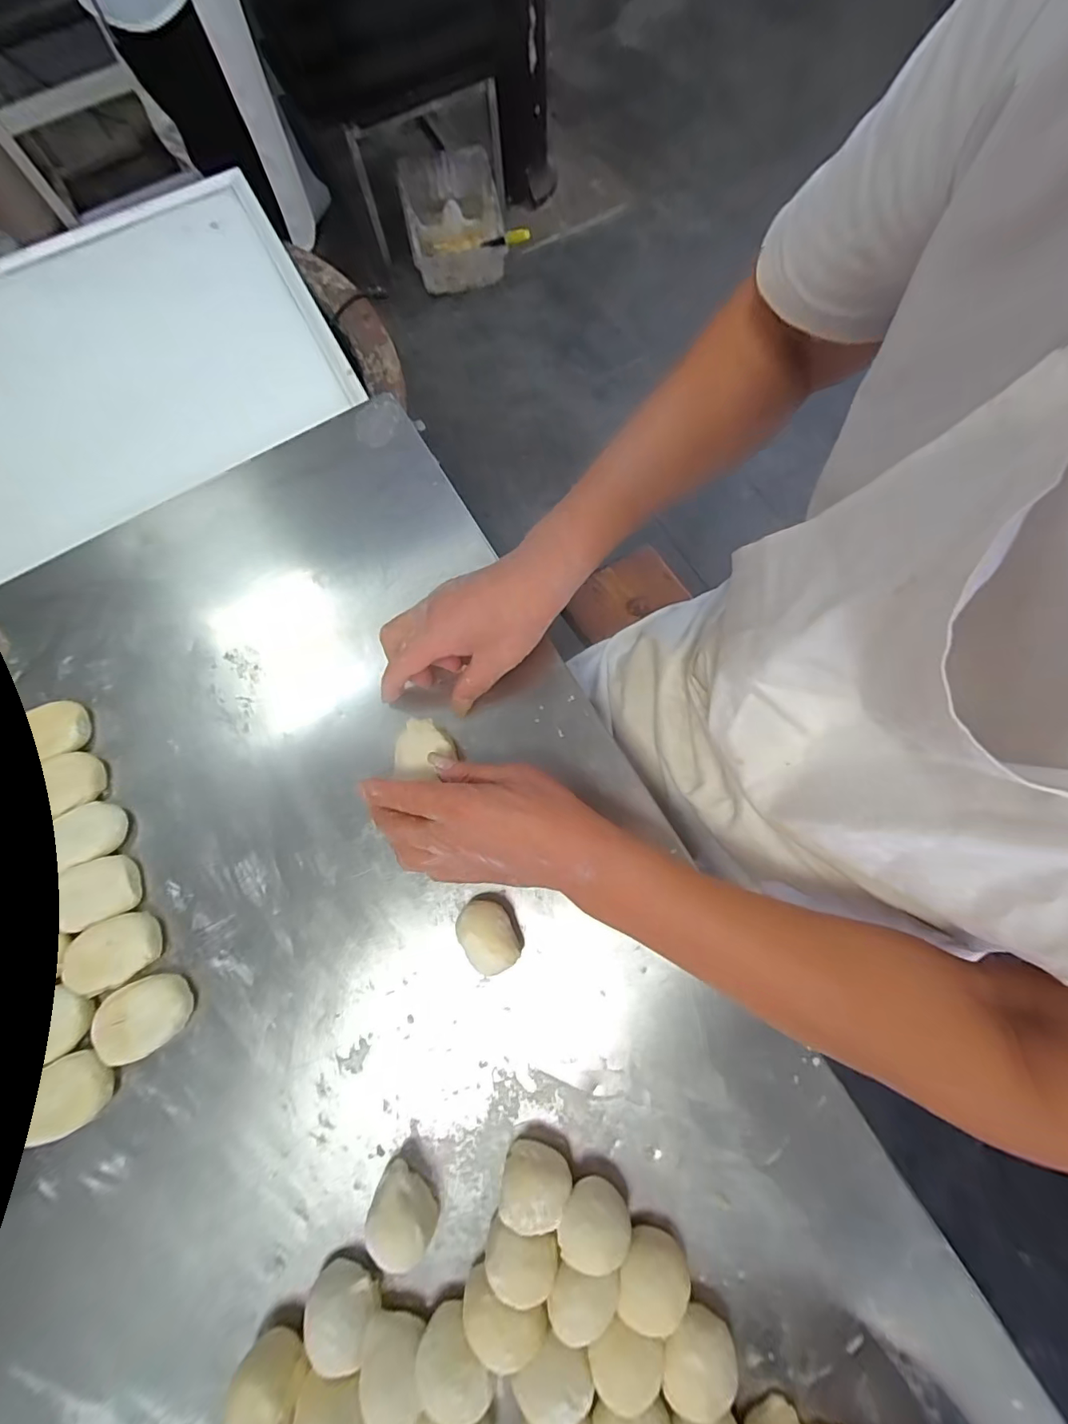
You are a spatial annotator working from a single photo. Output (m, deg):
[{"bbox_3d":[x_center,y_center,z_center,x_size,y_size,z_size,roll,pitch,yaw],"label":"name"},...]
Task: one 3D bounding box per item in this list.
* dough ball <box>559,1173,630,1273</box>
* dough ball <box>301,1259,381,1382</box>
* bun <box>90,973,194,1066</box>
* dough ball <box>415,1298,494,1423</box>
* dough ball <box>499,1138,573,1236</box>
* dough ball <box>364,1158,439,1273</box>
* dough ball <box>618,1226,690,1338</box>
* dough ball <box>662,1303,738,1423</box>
[{"bbox_3d":[0.037,0.309,0.299,0.041,0.037,0.033,12,76,5],"label":"dough ball"},{"bbox_3d":[-0.115,0.354,0.286,0.039,0.035,0.037,-1,75,2],"label":"dough ball"},{"bbox_3d":[-0.268,0.210,0.338,0.063,0.020,0.045,-28,76,-5],"label":"bun"},{"bbox_3d":[-0.044,0.373,0.279,0.043,0.036,0.034,43,81,12],"label":"dough ball"},{"bbox_3d":[0.001,0.294,0.302,0.041,0.040,0.034,7,76,4],"label":"dough ball"},{"bbox_3d":[-0.081,0.306,0.298,0.041,0.035,0.031,39,80,11],"label":"dough ball"},{"bbox_3d":[0.069,0.337,0.292,0.041,0.028,0.036,-39,77,-8],"label":"dough ball"},{"bbox_3d":[0.093,0.367,0.282,0.043,0.035,0.040,-1,75,2],"label":"dough ball"}]

